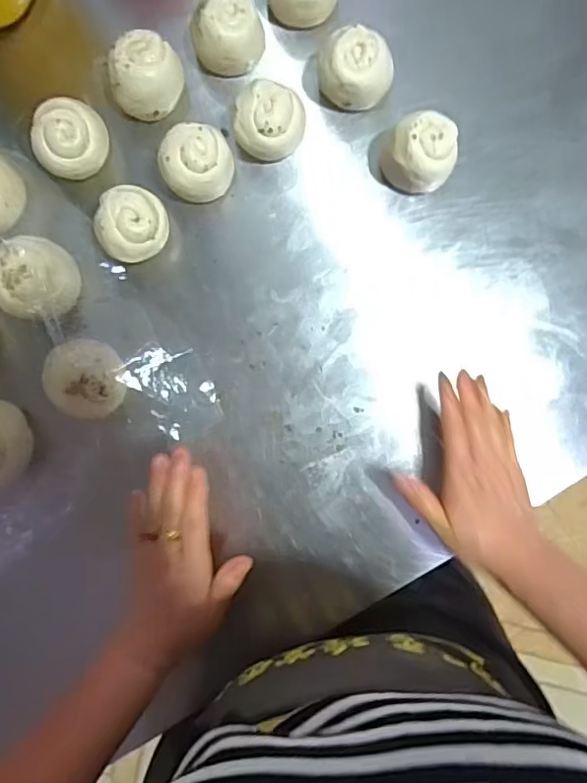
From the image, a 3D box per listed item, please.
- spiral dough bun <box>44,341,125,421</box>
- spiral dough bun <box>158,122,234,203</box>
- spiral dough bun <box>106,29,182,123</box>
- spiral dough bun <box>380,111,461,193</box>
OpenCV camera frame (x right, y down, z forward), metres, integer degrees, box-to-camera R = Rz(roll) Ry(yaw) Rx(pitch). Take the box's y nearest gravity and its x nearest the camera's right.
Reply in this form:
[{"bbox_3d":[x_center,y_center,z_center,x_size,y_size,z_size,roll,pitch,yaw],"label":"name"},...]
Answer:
[{"bbox_3d":[-0.175,-0.012,0.468,0.063,0.041,0.064,39,89,2],"label":"spiral dough bun"},{"bbox_3d":[-0.084,-0.196,0.479,0.056,0.046,0.056,0,88,1],"label":"spiral dough bun"},{"bbox_3d":[-0.127,-0.274,0.476,0.057,0.042,0.059,0,88,1],"label":"spiral dough bun"},{"bbox_3d":[0.107,-0.198,0.463,0.056,0.048,0.052,0,88,1],"label":"spiral dough bun"}]

